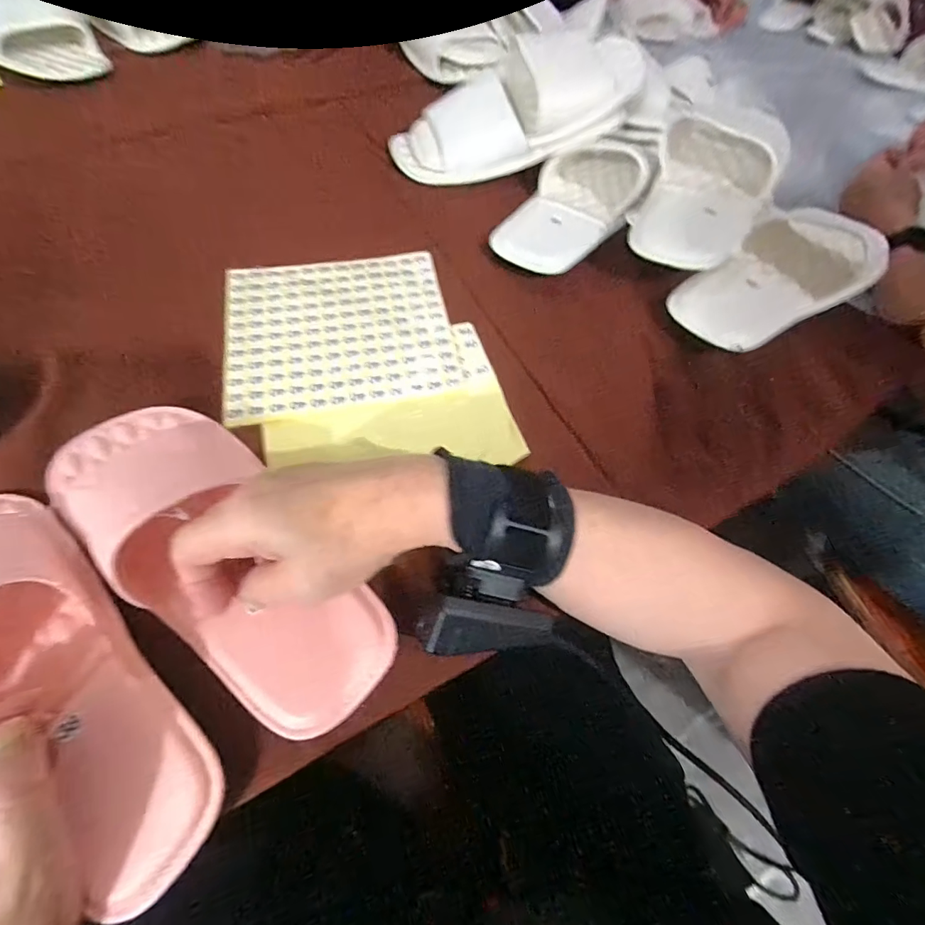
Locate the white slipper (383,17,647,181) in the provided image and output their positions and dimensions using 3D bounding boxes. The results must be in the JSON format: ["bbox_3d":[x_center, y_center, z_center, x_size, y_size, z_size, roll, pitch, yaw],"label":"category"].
[{"bbox_3d":[0.051,-0.349,0.460,0.255,0.069,0.114,-20,62,8],"label":"white slipper"}]

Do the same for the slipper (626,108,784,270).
[{"bbox_3d":[0.225,-0.254,0.432,0.107,0.052,0.234,26,62,10],"label":"slipper"}]

